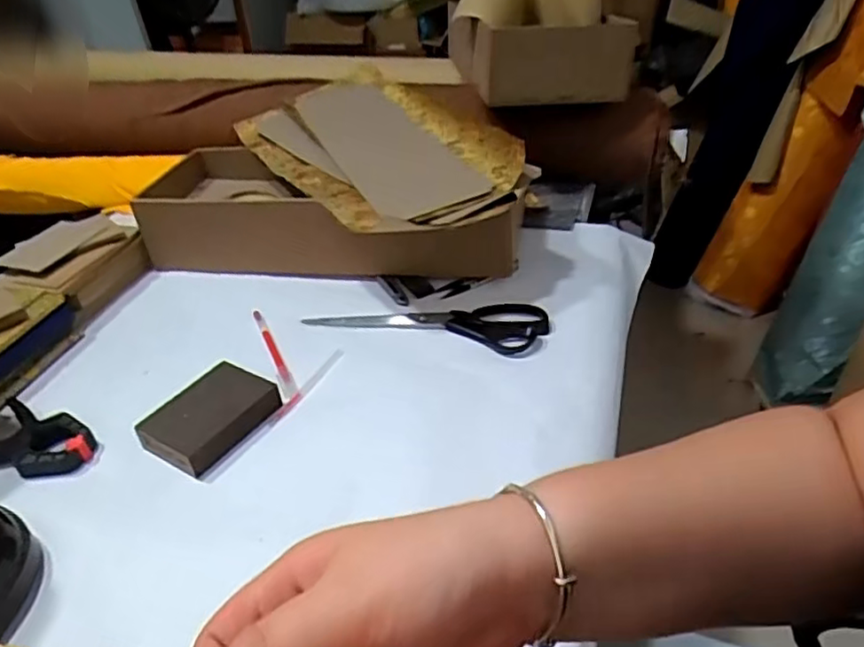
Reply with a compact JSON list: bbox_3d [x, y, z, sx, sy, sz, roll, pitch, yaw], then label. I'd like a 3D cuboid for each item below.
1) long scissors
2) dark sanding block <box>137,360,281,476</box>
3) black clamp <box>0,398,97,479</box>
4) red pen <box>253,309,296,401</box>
[{"bbox_3d":[-0.009,-0.002,0.647,0.242,0.012,0.065,5,37,13],"label":"long scissors"},{"bbox_3d":[-0.187,0.077,0.547,0.065,0.027,0.099,21,44,31],"label":"dark sanding block"},{"bbox_3d":[-0.334,0.101,0.534,0.102,0.020,0.068,9,39,18],"label":"black clamp"},{"bbox_3d":[-0.157,0.023,0.635,0.012,0.008,0.141,-18,38,-17],"label":"red pen"}]

